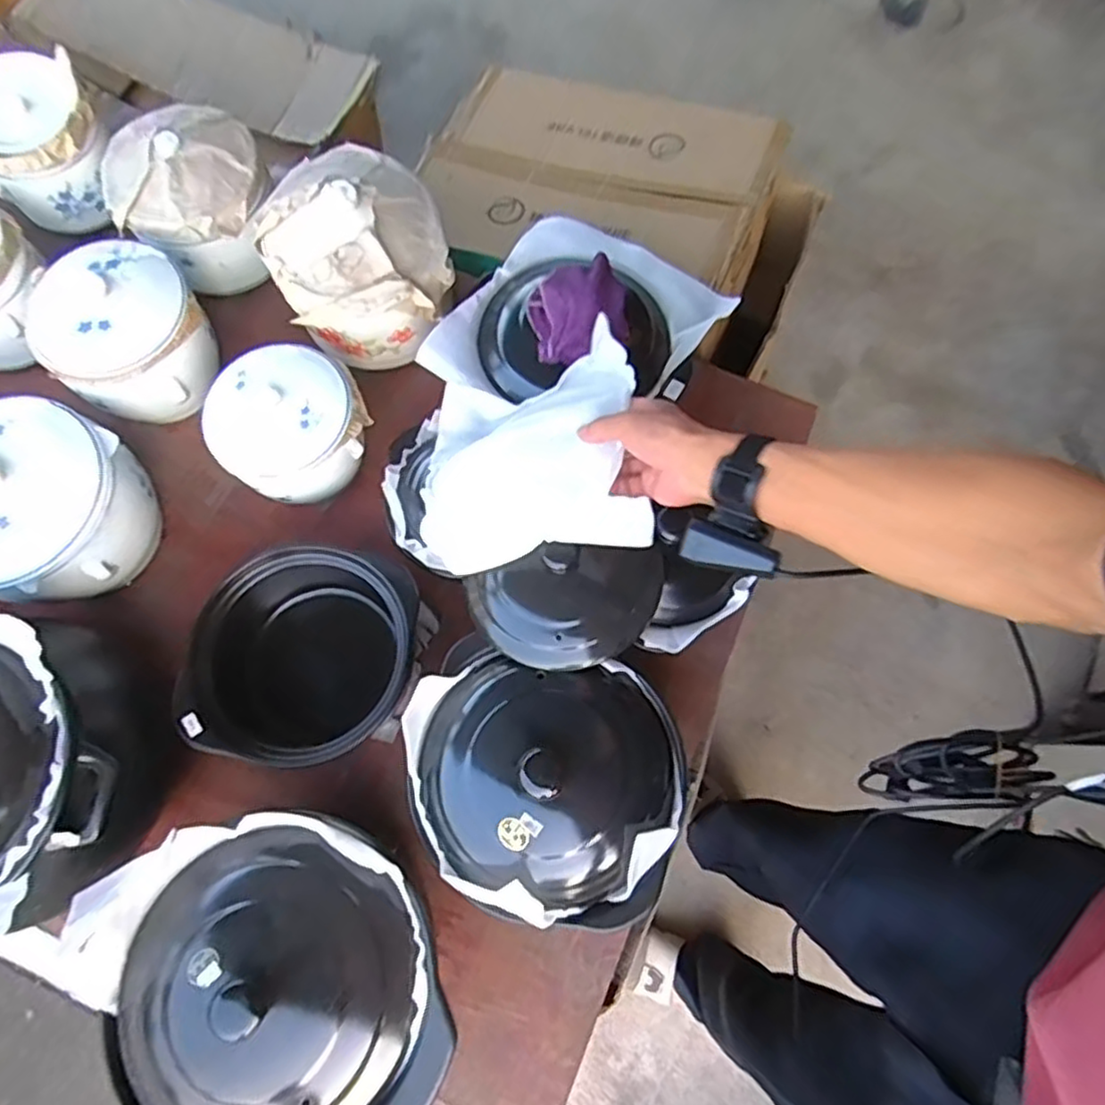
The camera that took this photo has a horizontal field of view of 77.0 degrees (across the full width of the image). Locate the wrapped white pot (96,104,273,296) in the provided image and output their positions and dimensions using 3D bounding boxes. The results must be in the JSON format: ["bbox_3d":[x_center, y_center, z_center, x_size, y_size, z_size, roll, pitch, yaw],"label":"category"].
[{"bbox_3d":[-0.436,-0.434,0.859,0.180,0.142,0.168,1,74,-3],"label":"wrapped white pot"}]

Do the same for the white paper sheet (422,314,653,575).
[{"bbox_3d":[-0.031,-0.095,0.677,0.246,0.048,0.198,-11,69,31],"label":"white paper sheet"}]

